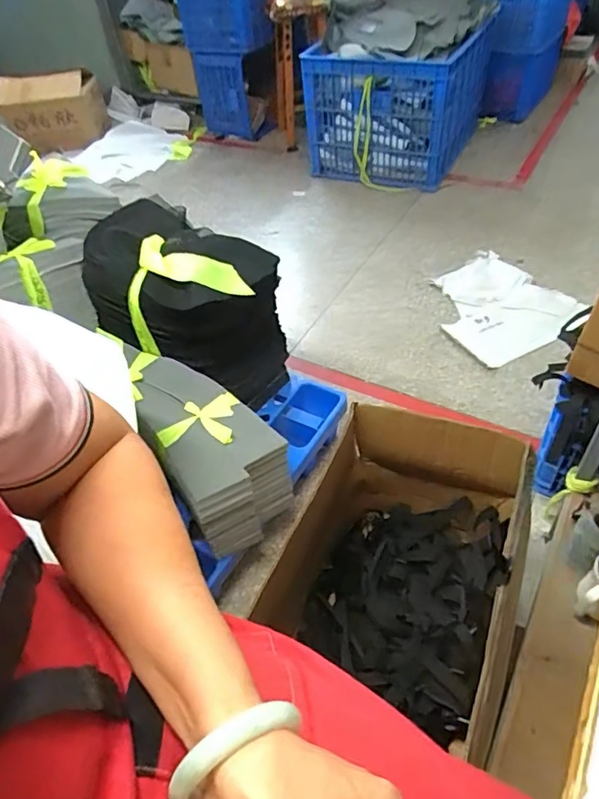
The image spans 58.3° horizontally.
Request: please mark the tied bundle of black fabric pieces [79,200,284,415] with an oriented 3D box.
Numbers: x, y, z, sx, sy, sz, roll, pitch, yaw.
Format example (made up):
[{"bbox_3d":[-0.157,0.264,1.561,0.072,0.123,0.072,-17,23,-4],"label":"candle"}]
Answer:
[{"bbox_3d":[-0.252,-0.221,1.206,0.436,0.293,0.250,19,51,23],"label":"tied bundle of black fabric pieces"}]

